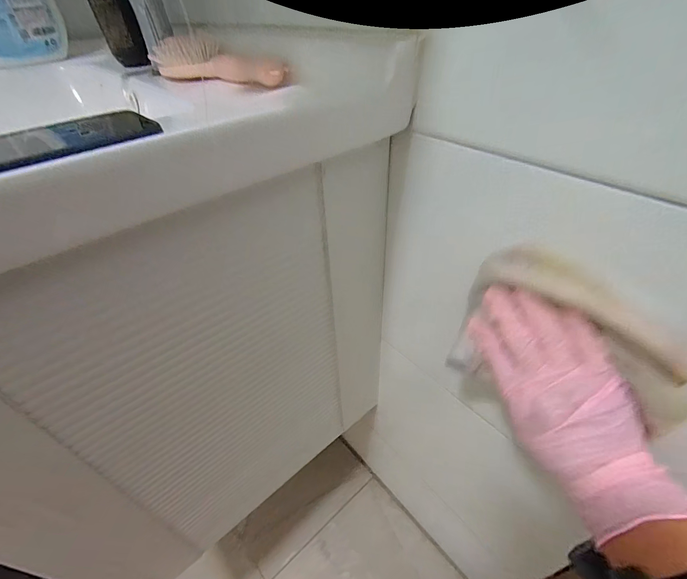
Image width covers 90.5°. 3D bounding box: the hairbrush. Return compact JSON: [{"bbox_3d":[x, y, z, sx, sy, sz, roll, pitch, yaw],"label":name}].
[{"bbox_3d":[-0.152,-0.261,0.392,0.069,0.036,0.240,-29,48,-28],"label":"hairbrush"}]

